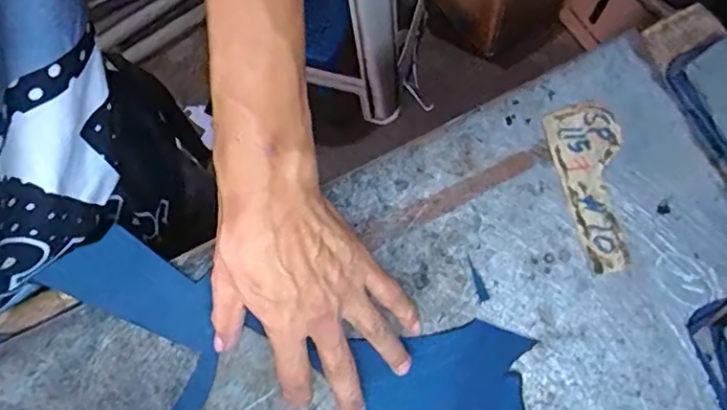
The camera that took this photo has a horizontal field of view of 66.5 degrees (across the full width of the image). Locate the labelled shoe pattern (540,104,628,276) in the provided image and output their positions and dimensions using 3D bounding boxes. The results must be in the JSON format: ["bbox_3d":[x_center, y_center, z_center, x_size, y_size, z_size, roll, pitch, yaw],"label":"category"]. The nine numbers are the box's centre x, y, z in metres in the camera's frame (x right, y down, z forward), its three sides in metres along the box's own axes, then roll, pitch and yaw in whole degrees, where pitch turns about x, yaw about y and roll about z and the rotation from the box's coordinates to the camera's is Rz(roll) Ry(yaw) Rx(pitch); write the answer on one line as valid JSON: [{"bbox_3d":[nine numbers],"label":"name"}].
[{"bbox_3d":[0.178,-0.015,0.421,0.053,0.004,0.127,-13,77,0],"label":"labelled shoe pattern"}]

